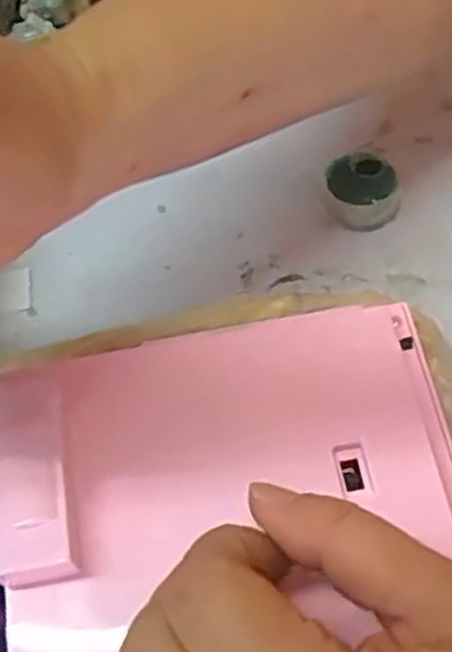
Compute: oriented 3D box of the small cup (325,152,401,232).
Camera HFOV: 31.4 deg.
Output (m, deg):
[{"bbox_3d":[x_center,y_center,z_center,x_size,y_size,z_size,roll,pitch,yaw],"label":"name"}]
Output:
[{"bbox_3d":[0.059,-0.059,0.349,0.026,0.016,0.030,-28,64,-13],"label":"small cup"}]

